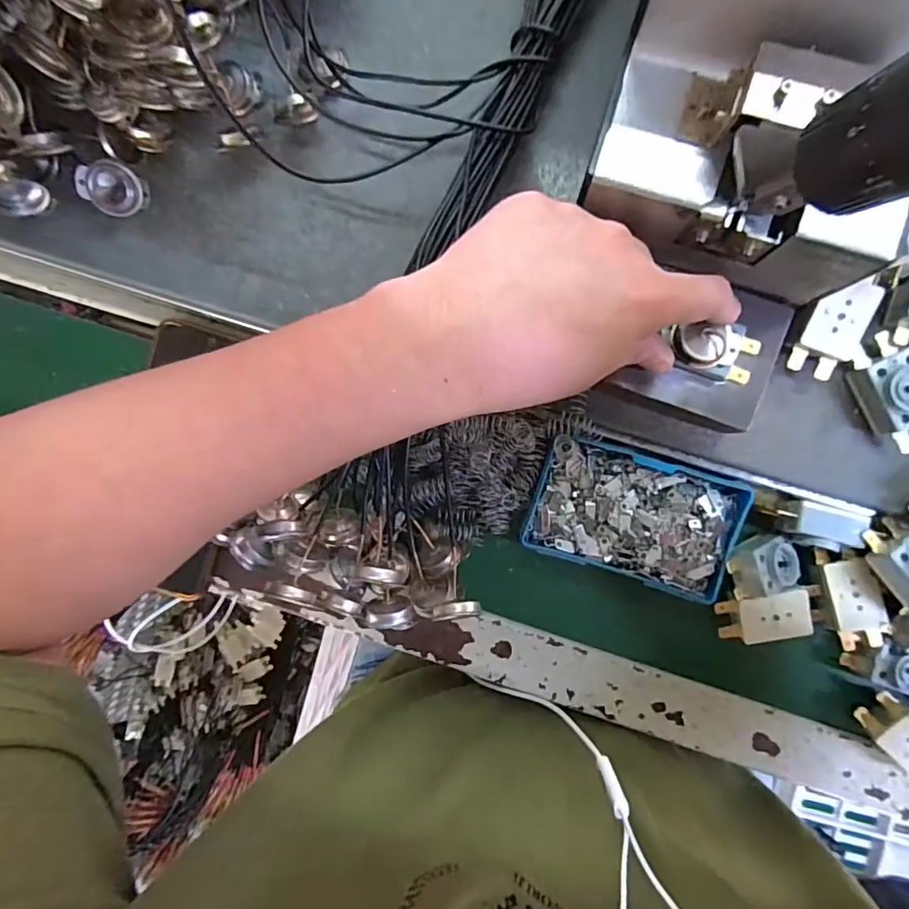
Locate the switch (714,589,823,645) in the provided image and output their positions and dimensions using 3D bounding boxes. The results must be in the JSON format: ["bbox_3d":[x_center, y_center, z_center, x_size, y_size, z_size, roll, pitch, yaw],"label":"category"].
[{"bbox_3d":[0.183,0.091,0.307,0.062,0.018,0.027,-8,91,4],"label":"switch"}]

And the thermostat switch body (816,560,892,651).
[{"bbox_3d":[0.223,0.084,0.299,0.028,0.011,0.048,-18,90,4],"label":"thermostat switch body"}]

